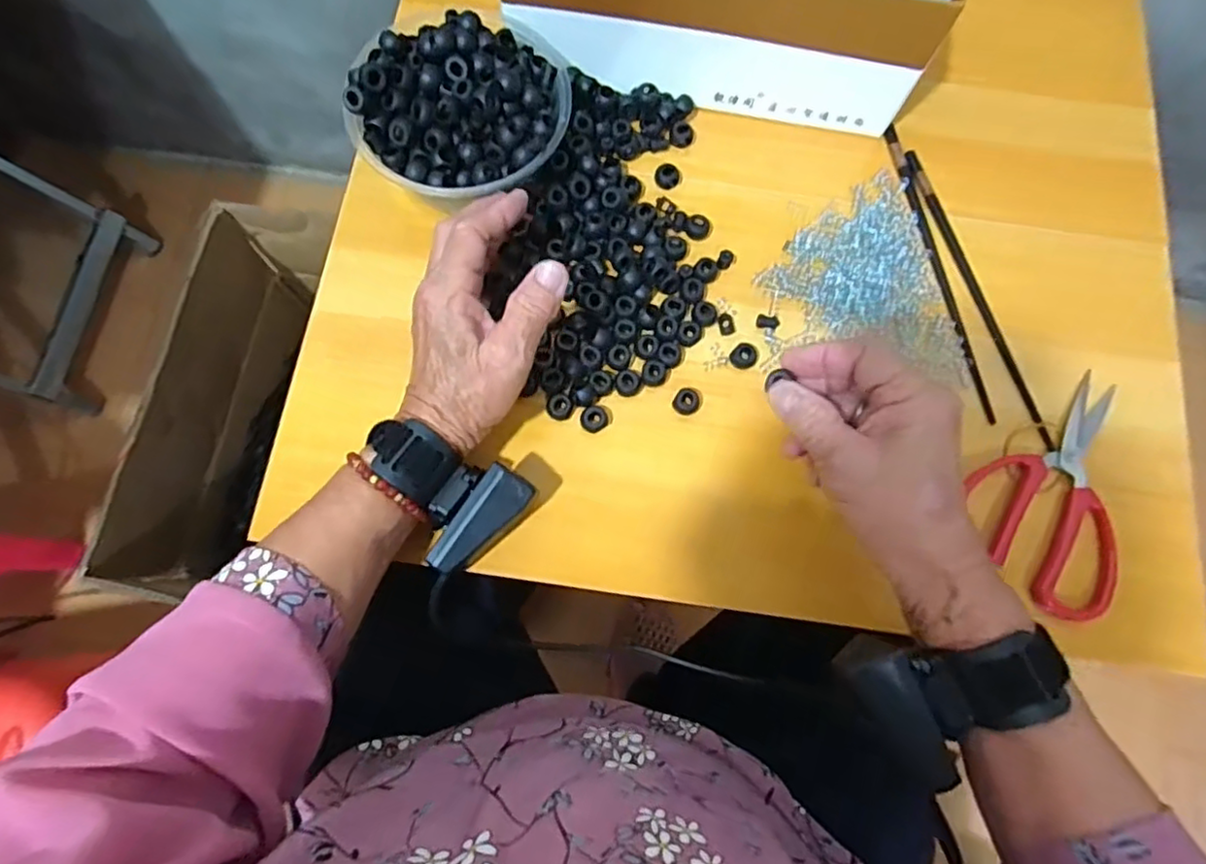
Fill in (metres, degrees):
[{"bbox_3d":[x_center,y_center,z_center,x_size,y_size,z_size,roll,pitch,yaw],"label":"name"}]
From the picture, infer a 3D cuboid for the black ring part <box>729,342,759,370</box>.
[{"bbox_3d":[0.095,-0.051,0.426,0.017,0.007,0.019,38,78,8],"label":"black ring part"}]

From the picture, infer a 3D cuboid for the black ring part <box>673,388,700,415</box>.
[{"bbox_3d":[0.055,-0.020,0.416,0.016,0.007,0.017,0,76,-2],"label":"black ring part"}]

